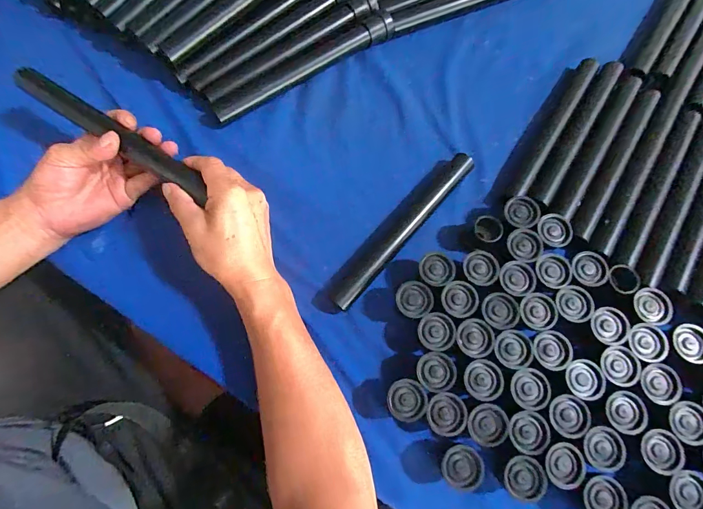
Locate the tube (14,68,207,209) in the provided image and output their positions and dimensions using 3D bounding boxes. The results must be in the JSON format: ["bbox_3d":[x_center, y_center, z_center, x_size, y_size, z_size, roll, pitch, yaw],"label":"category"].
[{"bbox_3d":[-0.239,-0.122,0.361,0.229,0.020,0.023,34,76,3],"label":"tube"}]

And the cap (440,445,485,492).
[{"bbox_3d":[0.094,0.185,0.320,0.034,0.031,0.032,0,73,-1],"label":"cap"}]

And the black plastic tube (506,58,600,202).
[{"bbox_3d":[0.237,-0.148,0.423,0.024,0.020,0.226,32,76,8],"label":"black plastic tube"}]

